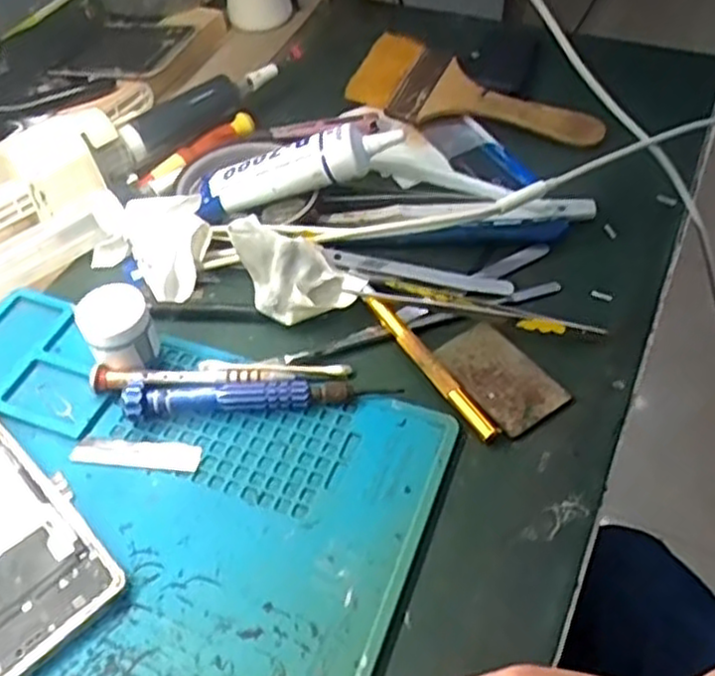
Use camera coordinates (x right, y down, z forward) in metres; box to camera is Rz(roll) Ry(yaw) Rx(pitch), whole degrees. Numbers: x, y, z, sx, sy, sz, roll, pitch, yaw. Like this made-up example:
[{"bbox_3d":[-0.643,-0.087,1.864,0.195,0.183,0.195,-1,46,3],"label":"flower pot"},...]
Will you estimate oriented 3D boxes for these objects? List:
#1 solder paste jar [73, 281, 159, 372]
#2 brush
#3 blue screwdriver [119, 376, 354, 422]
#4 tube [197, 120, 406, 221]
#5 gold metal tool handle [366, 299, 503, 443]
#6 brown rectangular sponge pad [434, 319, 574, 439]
[{"bbox_3d":[-0.113,-0.002,0.360,0.031,0.038,0.029,-1,50,1],"label":"solder paste jar"},{"bbox_3d":[0.075,-0.156,0.496,0.166,0.021,0.063,24,54,20],"label":"brush"},{"bbox_3d":[-0.054,0.027,0.348,0.101,0.016,0.018,-3,50,-1],"label":"blue screwdriver"},{"bbox_3d":[-0.034,-0.096,0.426,0.118,0.020,0.032,-15,48,15],"label":"tube"},{"bbox_3d":[0.034,0.012,0.358,0.009,0.009,0.094,-27,54,-20],"label":"gold metal tool handle"},{"bbox_3d":[0.067,0.018,0.358,0.036,0.005,0.059,-30,54,-18],"label":"brown rectangular sponge pad"}]

